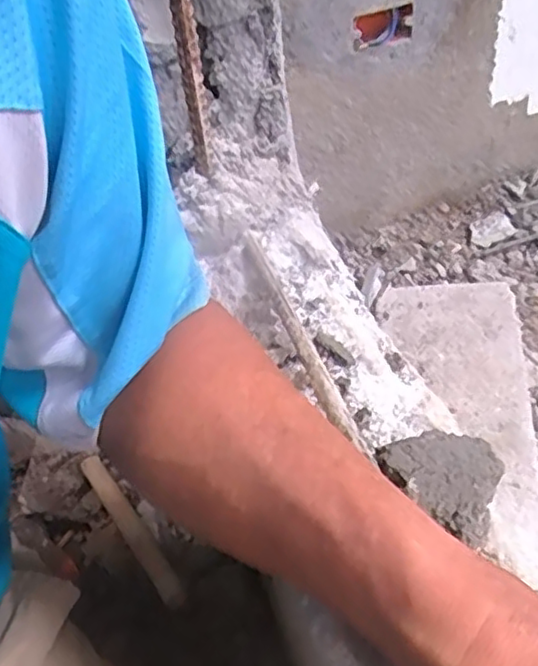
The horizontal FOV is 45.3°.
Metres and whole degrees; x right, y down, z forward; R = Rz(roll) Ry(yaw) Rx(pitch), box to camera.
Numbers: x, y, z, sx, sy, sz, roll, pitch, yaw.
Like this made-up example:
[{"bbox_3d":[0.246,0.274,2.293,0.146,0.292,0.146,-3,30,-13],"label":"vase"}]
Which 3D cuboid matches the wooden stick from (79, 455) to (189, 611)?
[{"bbox_3d":[-0.153,0.205,0.699,0.024,0.020,0.226,-28,46,-23],"label":"wooden stick"}]

